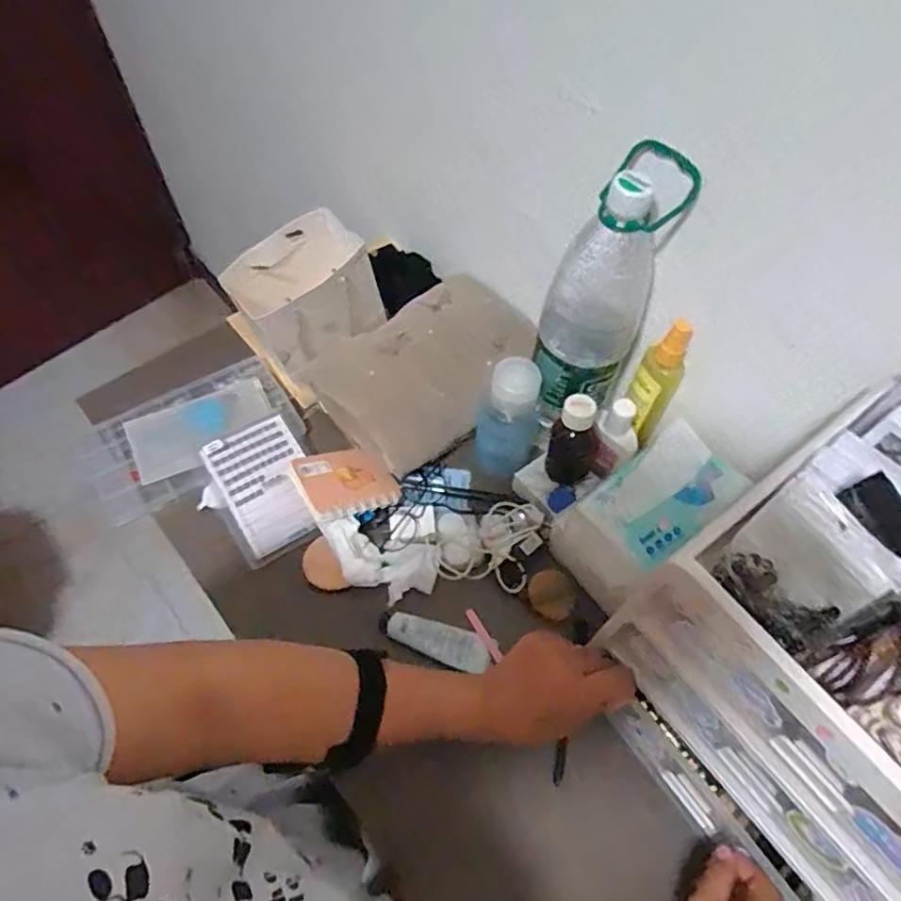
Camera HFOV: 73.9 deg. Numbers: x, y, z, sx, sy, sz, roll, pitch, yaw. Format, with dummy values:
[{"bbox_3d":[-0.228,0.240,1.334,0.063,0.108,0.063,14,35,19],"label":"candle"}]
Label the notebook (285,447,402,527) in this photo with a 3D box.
[{"bbox_3d":[-0.110,0.034,0.633,0.097,0.019,0.077,-16,64,-22],"label":"notebook"}]

